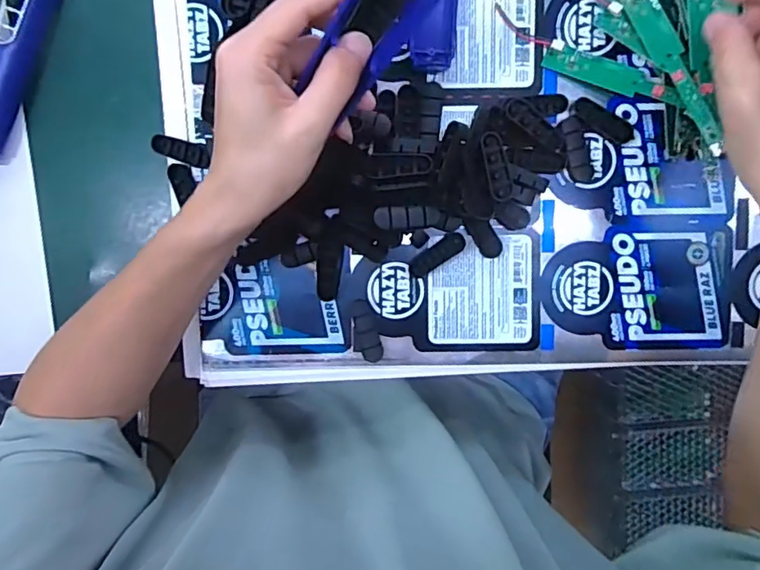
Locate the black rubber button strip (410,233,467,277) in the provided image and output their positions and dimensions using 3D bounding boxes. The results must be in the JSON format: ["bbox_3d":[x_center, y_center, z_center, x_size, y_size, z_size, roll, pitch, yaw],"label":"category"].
[{"bbox_3d":[0.043,-0.024,0.415,0.046,0.007,0.015,-34,98,2],"label":"black rubber button strip"}]

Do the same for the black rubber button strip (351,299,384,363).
[{"bbox_3d":[-0.012,0.036,0.421,0.021,0.009,0.047,-16,98,-1],"label":"black rubber button strip"}]

